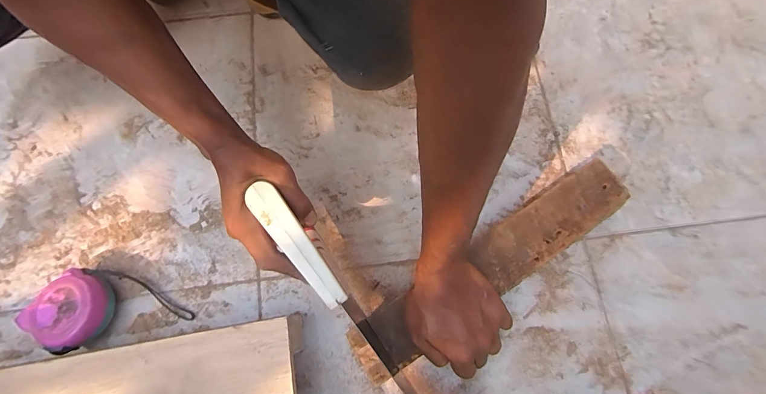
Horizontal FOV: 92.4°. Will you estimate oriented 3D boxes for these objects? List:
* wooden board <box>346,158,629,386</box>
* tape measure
[{"bbox_3d":[0.118,0.071,0.398,0.345,0.016,0.063,-33,76,-8],"label":"wooden board"},{"bbox_3d":[-0.312,0.122,0.415,0.165,0.043,0.086,-8,74,-1],"label":"tape measure"}]

